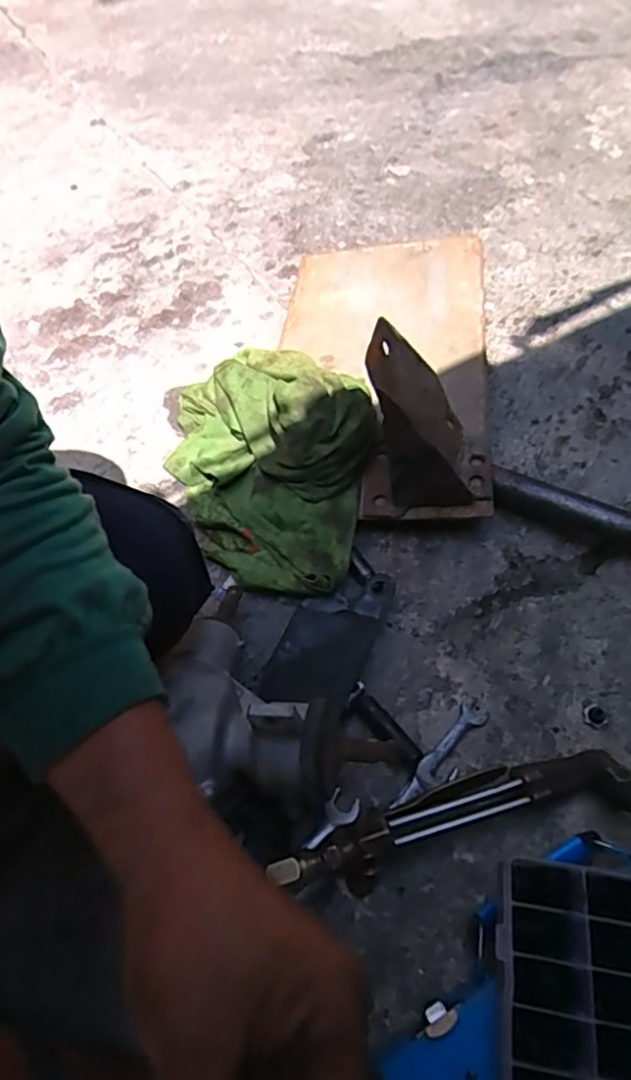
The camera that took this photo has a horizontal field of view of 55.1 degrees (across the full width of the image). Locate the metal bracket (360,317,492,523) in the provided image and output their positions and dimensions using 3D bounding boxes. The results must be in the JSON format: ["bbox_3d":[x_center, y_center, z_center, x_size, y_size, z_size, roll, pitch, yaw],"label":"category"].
[{"bbox_3d":[0.112,-0.109,0.581,0.126,0.197,0.118,4,56,5],"label":"metal bracket"}]

